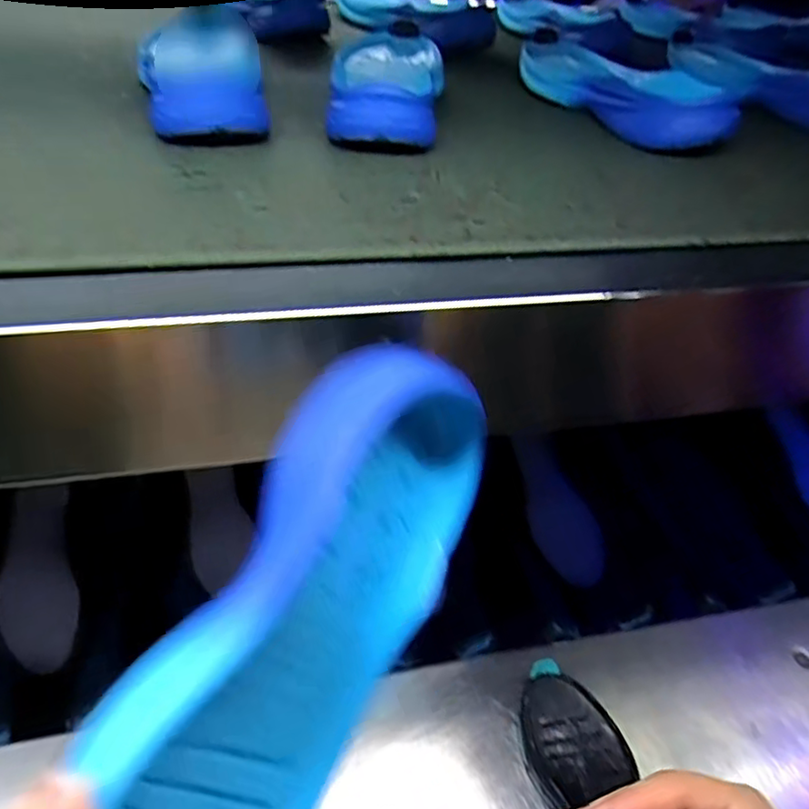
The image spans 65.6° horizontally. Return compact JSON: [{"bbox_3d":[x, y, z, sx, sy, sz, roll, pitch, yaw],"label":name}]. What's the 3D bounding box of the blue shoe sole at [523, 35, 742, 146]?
[{"bbox_3d":[0.182,-0.293,0.571,0.089,0.040,0.272,-8,44,-16],"label":"blue shoe sole"}]

